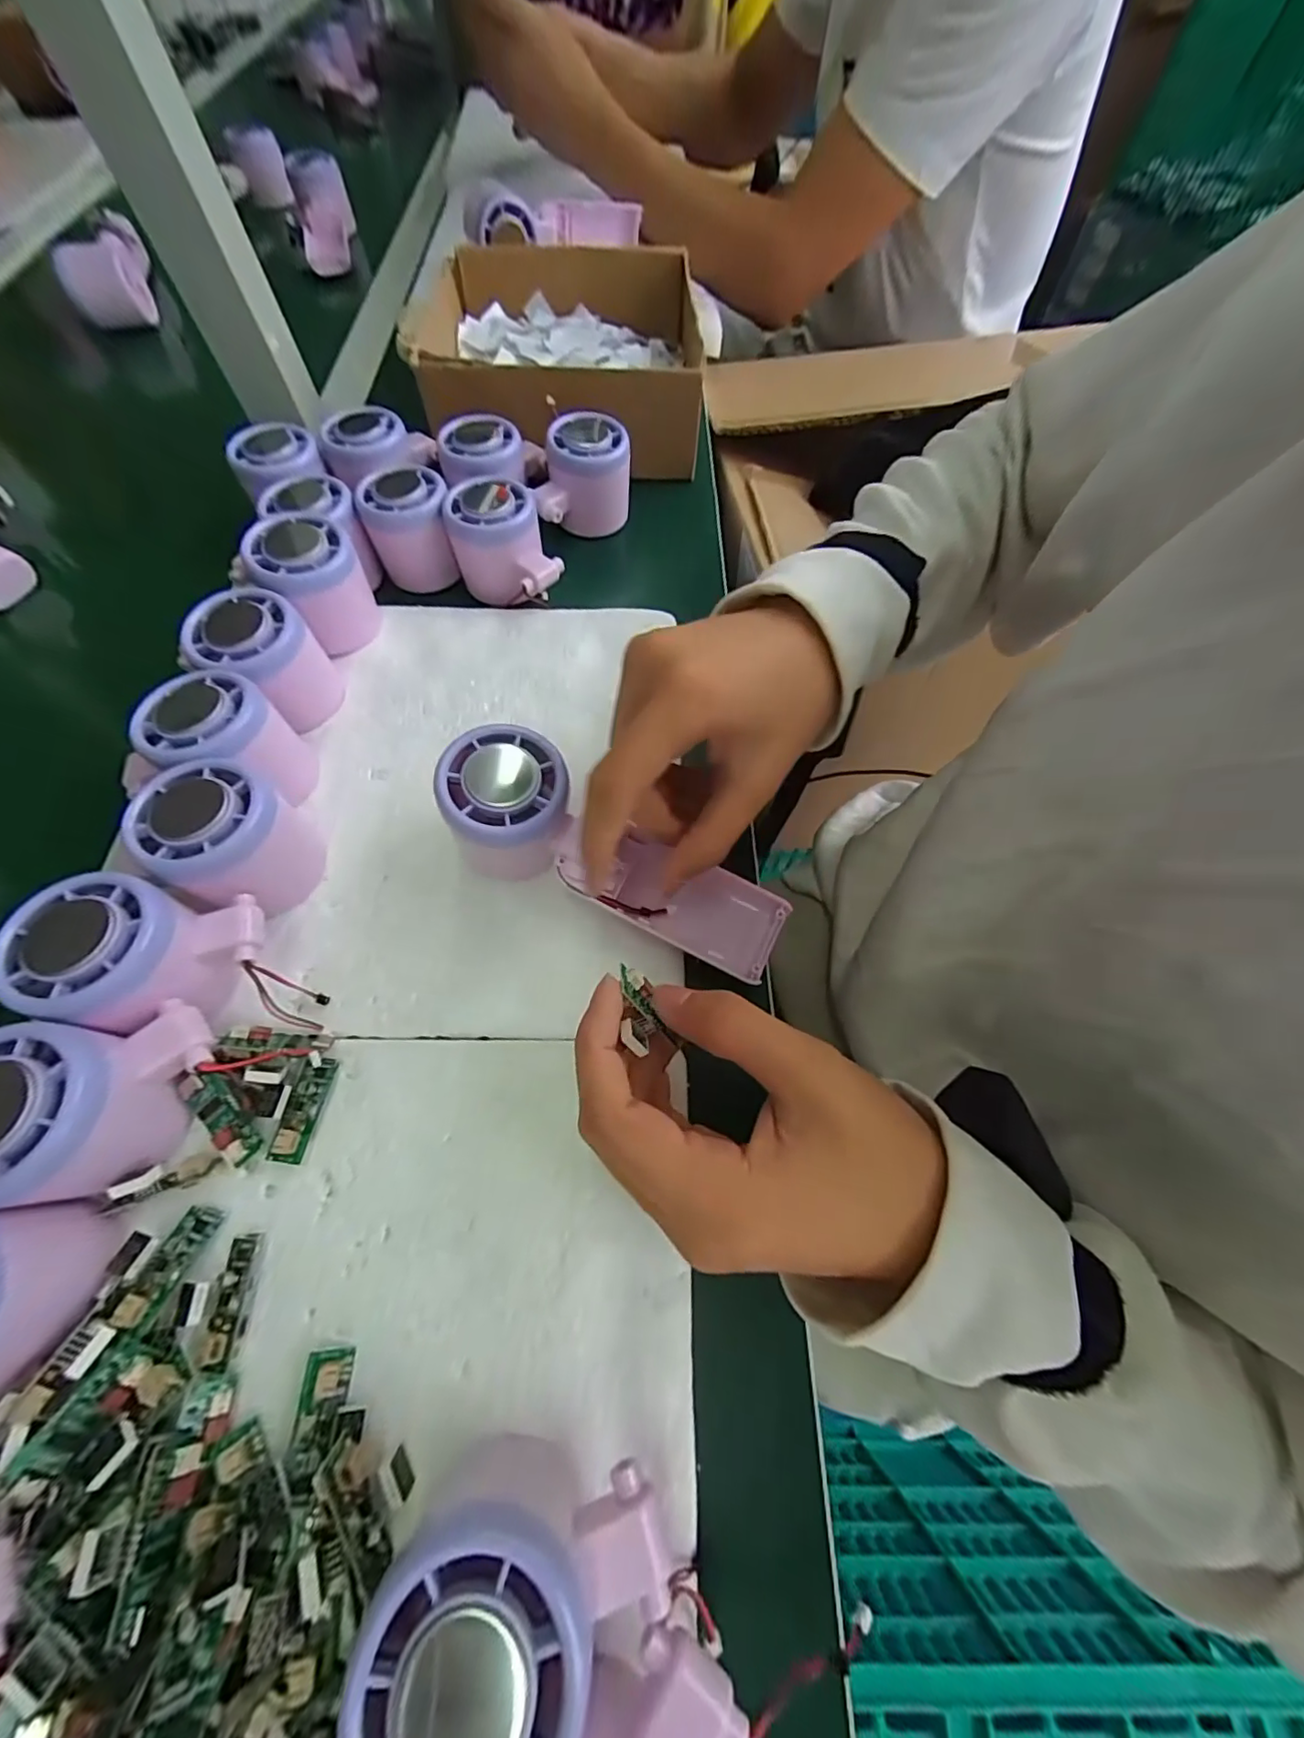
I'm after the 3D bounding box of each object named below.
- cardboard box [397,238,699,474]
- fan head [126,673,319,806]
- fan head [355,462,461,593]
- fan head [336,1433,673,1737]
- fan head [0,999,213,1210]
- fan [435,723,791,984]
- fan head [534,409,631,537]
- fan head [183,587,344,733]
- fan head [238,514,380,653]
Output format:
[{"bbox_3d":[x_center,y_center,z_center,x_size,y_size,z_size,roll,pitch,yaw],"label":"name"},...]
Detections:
[{"bbox_3d":[-0.068,-0.411,0.455,0.210,0.081,0.239,3,64,1],"label":"cardboard box"},{"bbox_3d":[-0.205,-0.059,0.276,0.054,0.055,0.051,0,64,-1],"label":"fan head"},{"bbox_3d":[-0.158,-0.225,0.370,0.055,0.052,0.053,-23,66,-13],"label":"fan head"},{"bbox_3d":[-0.033,0.198,0.151,0.074,0.057,0.053,-1,63,-2],"label":"fan head"},{"bbox_3d":[-0.204,0.080,0.202,0.056,0.052,0.073,18,64,8],"label":"fan head"},{"bbox_3d":[-0.021,-0.001,0.264,0.163,0.053,0.054,27,62,-7],"label":"fan"},{"bbox_3d":[-0.050,-0.275,0.398,0.069,0.058,0.059,-5,63,-4],"label":"fan head"},{"bbox_3d":[-0.203,-0.108,0.302,0.057,0.053,0.061,-37,70,-18],"label":"fan head"},{"bbox_3d":[-0.195,-0.164,0.330,0.056,0.060,0.052,-28,67,-15],"label":"fan head"}]

